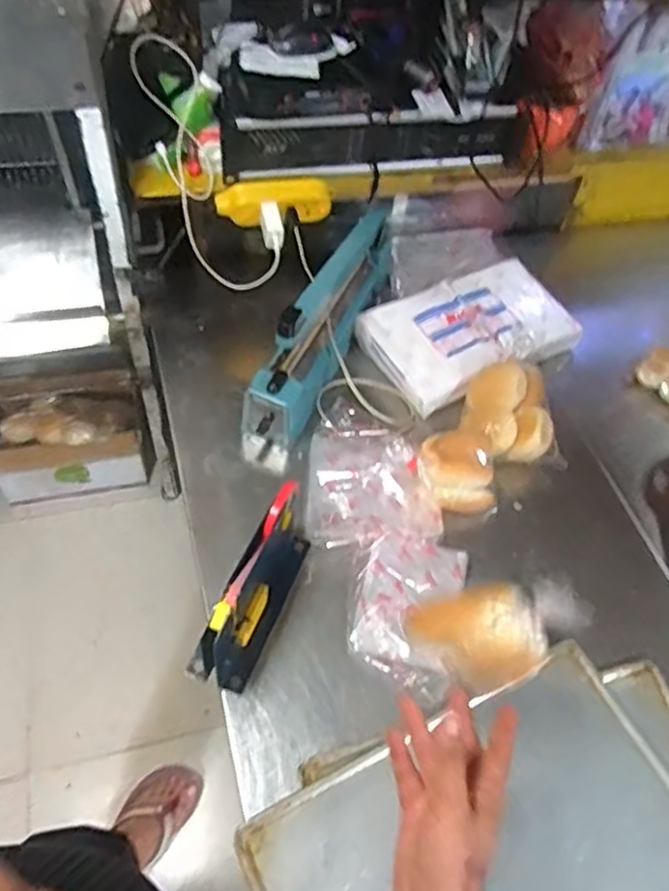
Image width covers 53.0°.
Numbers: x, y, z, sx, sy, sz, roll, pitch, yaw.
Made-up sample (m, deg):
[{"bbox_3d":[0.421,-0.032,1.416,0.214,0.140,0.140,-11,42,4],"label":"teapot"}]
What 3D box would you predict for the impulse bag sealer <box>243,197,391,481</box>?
[{"bbox_3d":[-0.011,-0.198,0.975,0.075,0.219,0.429,25,69,12],"label":"impulse bag sealer"}]

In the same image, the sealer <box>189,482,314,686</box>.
[{"bbox_3d":[-0.083,0.163,0.776,0.054,0.138,0.224,21,55,10],"label":"sealer"}]

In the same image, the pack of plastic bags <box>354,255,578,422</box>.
[{"bbox_3d":[0.215,-0.186,1.078,0.317,0.053,0.200,-24,60,-21],"label":"pack of plastic bags"}]

